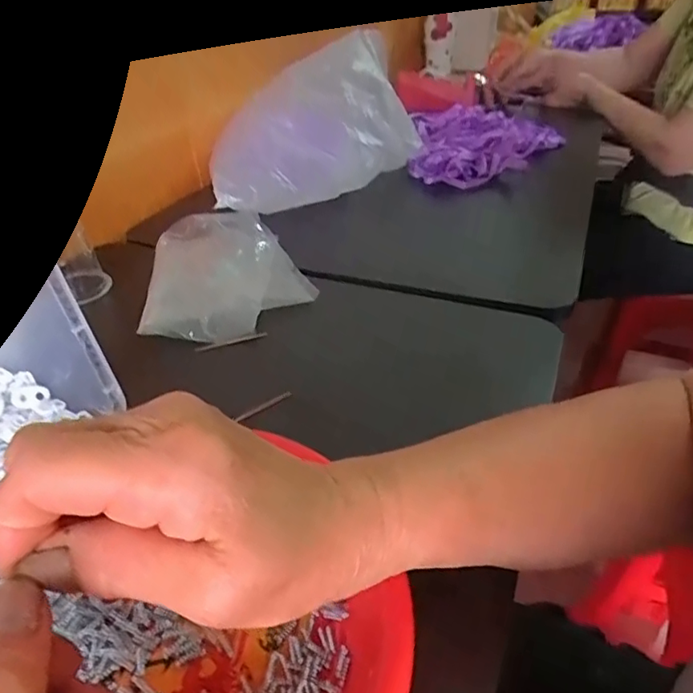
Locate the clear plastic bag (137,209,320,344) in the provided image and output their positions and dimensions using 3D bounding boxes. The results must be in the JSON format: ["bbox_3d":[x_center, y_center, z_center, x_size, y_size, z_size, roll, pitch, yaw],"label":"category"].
[{"bbox_3d":[-0.113,-0.077,0.535,0.139,0.024,0.210,-7,35,-8],"label":"clear plastic bag"}]

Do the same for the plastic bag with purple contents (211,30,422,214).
[{"bbox_3d":[-0.015,-0.267,0.679,0.106,0.140,0.322,25,43,33],"label":"plastic bag with purple contents"}]

